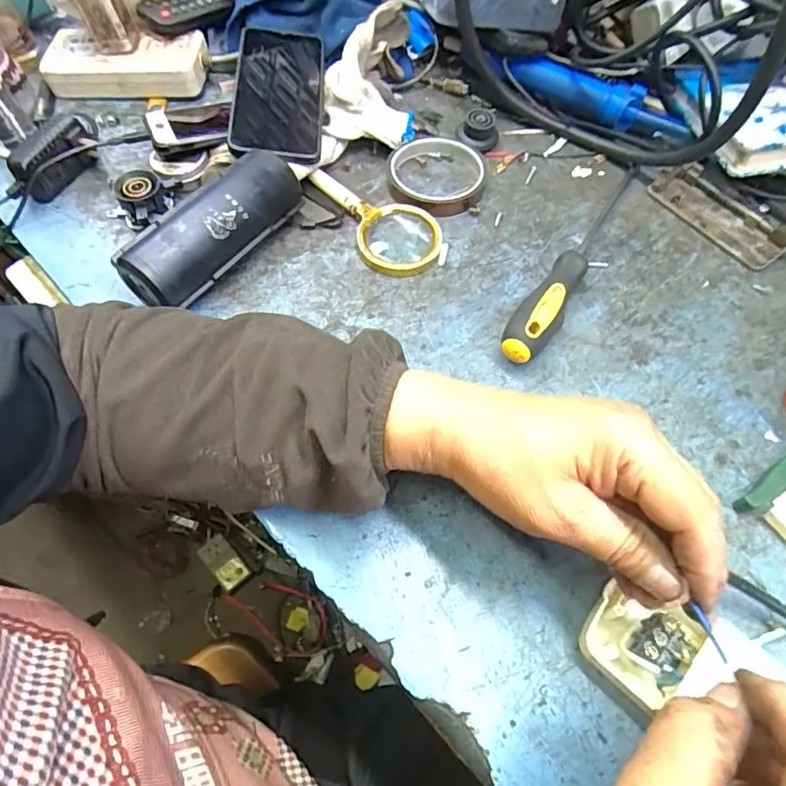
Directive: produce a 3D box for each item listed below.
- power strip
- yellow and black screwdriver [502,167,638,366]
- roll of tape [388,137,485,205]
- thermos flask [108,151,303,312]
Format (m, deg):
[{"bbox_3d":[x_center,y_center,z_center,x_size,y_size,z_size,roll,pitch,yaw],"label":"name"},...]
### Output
[{"bbox_3d":[-0.268,-0.329,0.530,0.154,0.034,0.062,1,60,-1],"label":"power strip"},{"bbox_3d":[0.152,-0.113,0.421,0.028,0.036,0.247,31,64,15],"label":"yellow and black screwdriver"},{"bbox_3d":[0.040,-0.198,0.475,0.084,0.015,0.085,-11,61,-7],"label":"roll of tape"},{"bbox_3d":[-0.137,-0.125,0.414,0.049,0.054,0.154,31,64,15],"label":"thermos flask"}]

